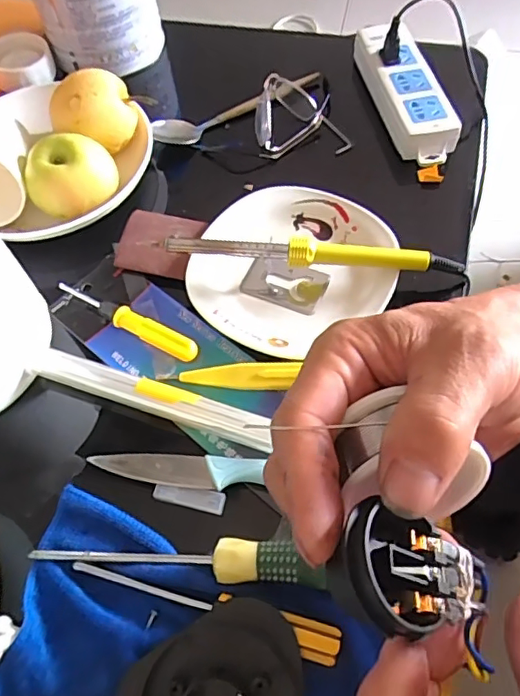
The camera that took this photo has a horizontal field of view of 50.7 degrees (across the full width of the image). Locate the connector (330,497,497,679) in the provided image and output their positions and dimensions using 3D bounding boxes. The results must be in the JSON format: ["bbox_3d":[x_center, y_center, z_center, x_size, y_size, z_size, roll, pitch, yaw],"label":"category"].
[{"bbox_3d":[0.047,0.069,0.164,0.050,0.030,0.036,20,63,14],"label":"connector"}]

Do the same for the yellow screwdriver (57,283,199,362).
[{"bbox_3d":[-0.111,-0.024,0.453,0.138,0.015,0.016,25,64,16],"label":"yellow screwdriver"}]

